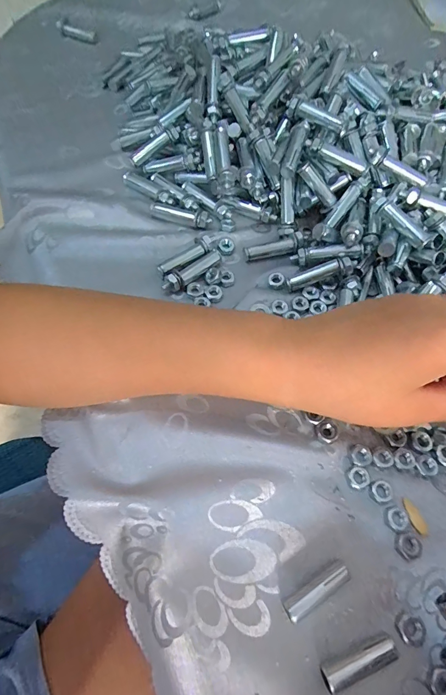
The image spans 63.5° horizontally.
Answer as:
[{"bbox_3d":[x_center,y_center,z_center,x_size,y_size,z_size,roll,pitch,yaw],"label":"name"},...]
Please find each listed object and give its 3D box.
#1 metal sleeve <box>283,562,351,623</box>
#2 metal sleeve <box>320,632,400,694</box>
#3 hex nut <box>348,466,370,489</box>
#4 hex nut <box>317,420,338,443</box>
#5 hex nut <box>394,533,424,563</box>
[{"bbox_3d":[0.050,0.130,0.193,0.039,0.010,0.010,-27,68,-16],"label":"metal sleeve"},{"bbox_3d":[0.068,0.157,0.181,0.039,0.011,0.013,-14,65,-10],"label":"metal sleeve"},{"bbox_3d":[0.084,0.080,0.222,0.011,0.006,0.012,-9,64,-8],"label":"hex nut"},{"bbox_3d":[0.068,0.055,0.234,0.012,0.006,0.013,-23,67,-14],"label":"hex nut"},{"bbox_3d":[0.107,0.115,0.207,0.014,0.004,0.015,-39,71,-20],"label":"hex nut"}]

